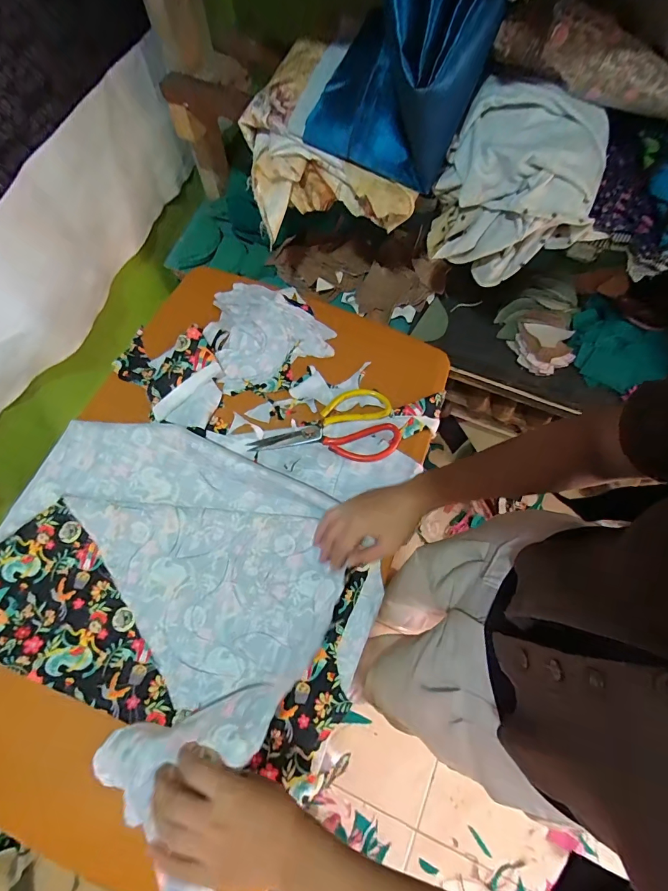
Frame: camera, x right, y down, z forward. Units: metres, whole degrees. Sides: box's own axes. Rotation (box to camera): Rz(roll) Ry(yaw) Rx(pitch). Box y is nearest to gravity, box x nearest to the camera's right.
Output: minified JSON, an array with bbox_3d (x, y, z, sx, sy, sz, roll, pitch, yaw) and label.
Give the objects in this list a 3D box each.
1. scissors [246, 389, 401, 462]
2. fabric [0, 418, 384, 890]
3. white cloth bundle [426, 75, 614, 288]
[{"bbox_3d":[-0.011,-0.032,0.571,0.207,0.008,0.106,3,70,-1],"label":"scissors"},{"bbox_3d":[-0.194,0.160,0.460,0.479,0.082,0.350,31,72,9],"label":"fabric"},{"bbox_3d":[0.240,-0.324,0.508,0.204,0.166,0.123,16,70,4],"label":"white cloth bundle"}]

